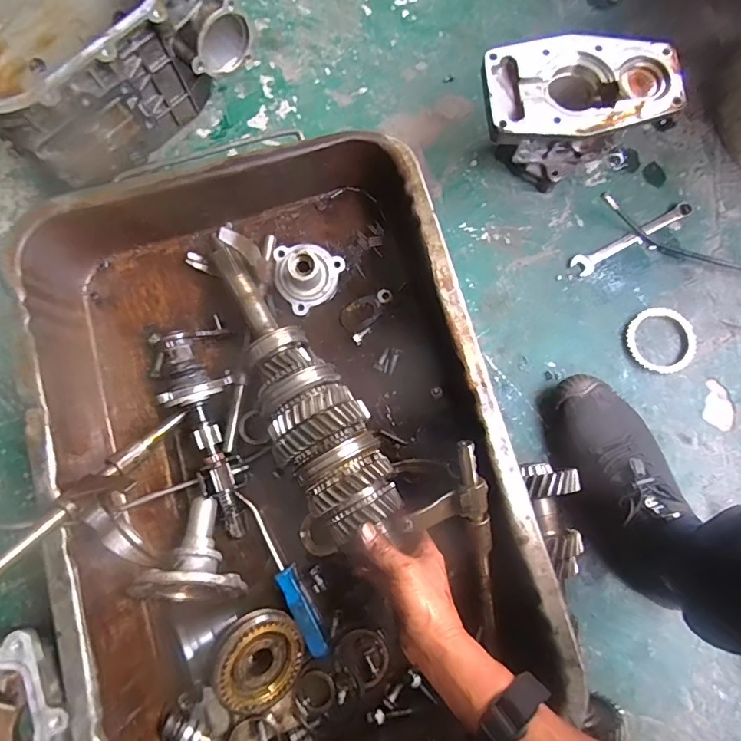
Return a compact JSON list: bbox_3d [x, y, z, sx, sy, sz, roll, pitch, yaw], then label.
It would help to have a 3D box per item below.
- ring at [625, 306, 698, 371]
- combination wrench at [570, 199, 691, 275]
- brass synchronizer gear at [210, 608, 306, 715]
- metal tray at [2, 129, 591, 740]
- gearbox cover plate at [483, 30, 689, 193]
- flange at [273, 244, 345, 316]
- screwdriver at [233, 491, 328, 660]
[{"bbox_3d":[0.351,-0.037,0.564,0.081,0.010,0.079,0,80,0],"label":"ring"},{"bbox_3d":[0.328,-0.166,0.588,0.167,0.013,0.026,-28,81,-5],"label":"combination wrench"},{"bbox_3d":[-0.110,0.292,0.475,0.093,0.023,0.089,4,83,-34],"label":"brass synchronizer gear"},{"bbox_3d":[-0.092,0.095,0.495,0.442,0.111,0.636,-16,81,-3],"label":"metal tray"},{"bbox_3d":[0.223,-0.292,0.550,0.191,0.129,0.108,-6,80,-2],"label":"gearbox cover plate"},{"bbox_3d":[-0.075,-0.122,0.549,0.080,0.059,0.077,-32,82,-6],"label":"flange"},{"bbox_3d":[-0.094,0.217,0.511,0.020,0.016,0.190,-28,81,-5],"label":"screwdriver"}]

